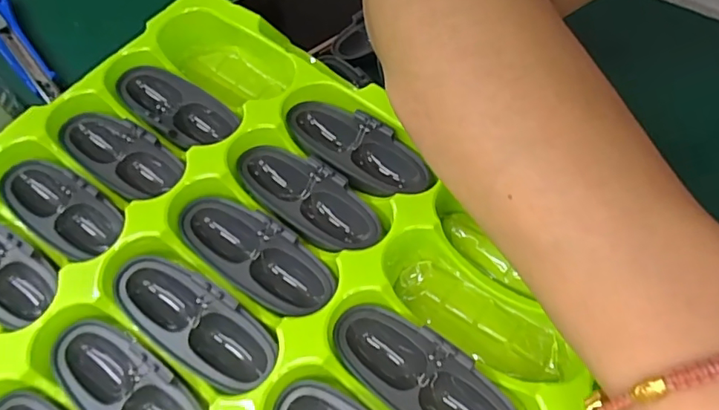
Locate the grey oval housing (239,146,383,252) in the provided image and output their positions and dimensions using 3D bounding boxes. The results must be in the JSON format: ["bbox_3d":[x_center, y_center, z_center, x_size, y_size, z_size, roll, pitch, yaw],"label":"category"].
[{"bbox_3d":[-0.021,-0.002,0.212,0.066,0.011,0.030,36,69,23],"label":"grey oval housing"}]

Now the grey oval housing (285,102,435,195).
[{"bbox_3d":[-0.001,-0.023,0.224,0.067,0.011,0.029,36,70,24],"label":"grey oval housing"}]

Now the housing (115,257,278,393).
[{"bbox_3d":[-0.059,0.041,0.189,0.061,0.014,0.028,31,67,22],"label":"housing"}]

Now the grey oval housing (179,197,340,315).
[{"bbox_3d":[-0.039,0.019,0.200,0.064,0.011,0.028,28,66,20],"label":"grey oval housing"}]

